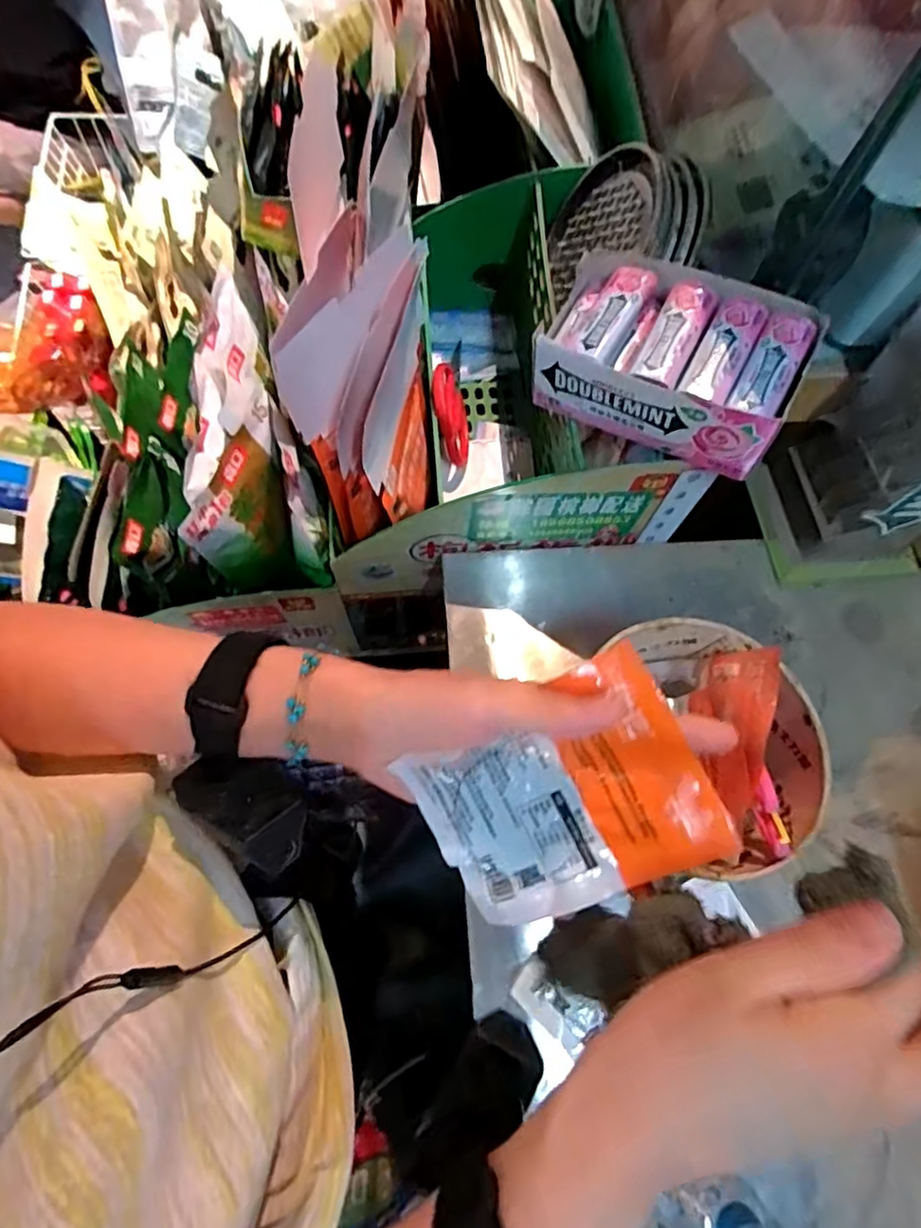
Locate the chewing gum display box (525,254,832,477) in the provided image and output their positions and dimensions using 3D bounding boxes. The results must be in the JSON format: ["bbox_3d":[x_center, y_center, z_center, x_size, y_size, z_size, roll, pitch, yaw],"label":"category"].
[{"bbox_3d":[0.140,-0.174,0.427,0.160,0.071,0.099,28,72,7],"label":"chewing gum display box"}]

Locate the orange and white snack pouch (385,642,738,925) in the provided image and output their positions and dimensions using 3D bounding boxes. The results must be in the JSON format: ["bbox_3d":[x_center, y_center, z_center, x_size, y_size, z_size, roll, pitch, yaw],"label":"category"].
[{"bbox_3d":[0.042,0.079,0.263,0.114,0.010,0.093,-29,92,14],"label":"orange and white snack pouch"}]

